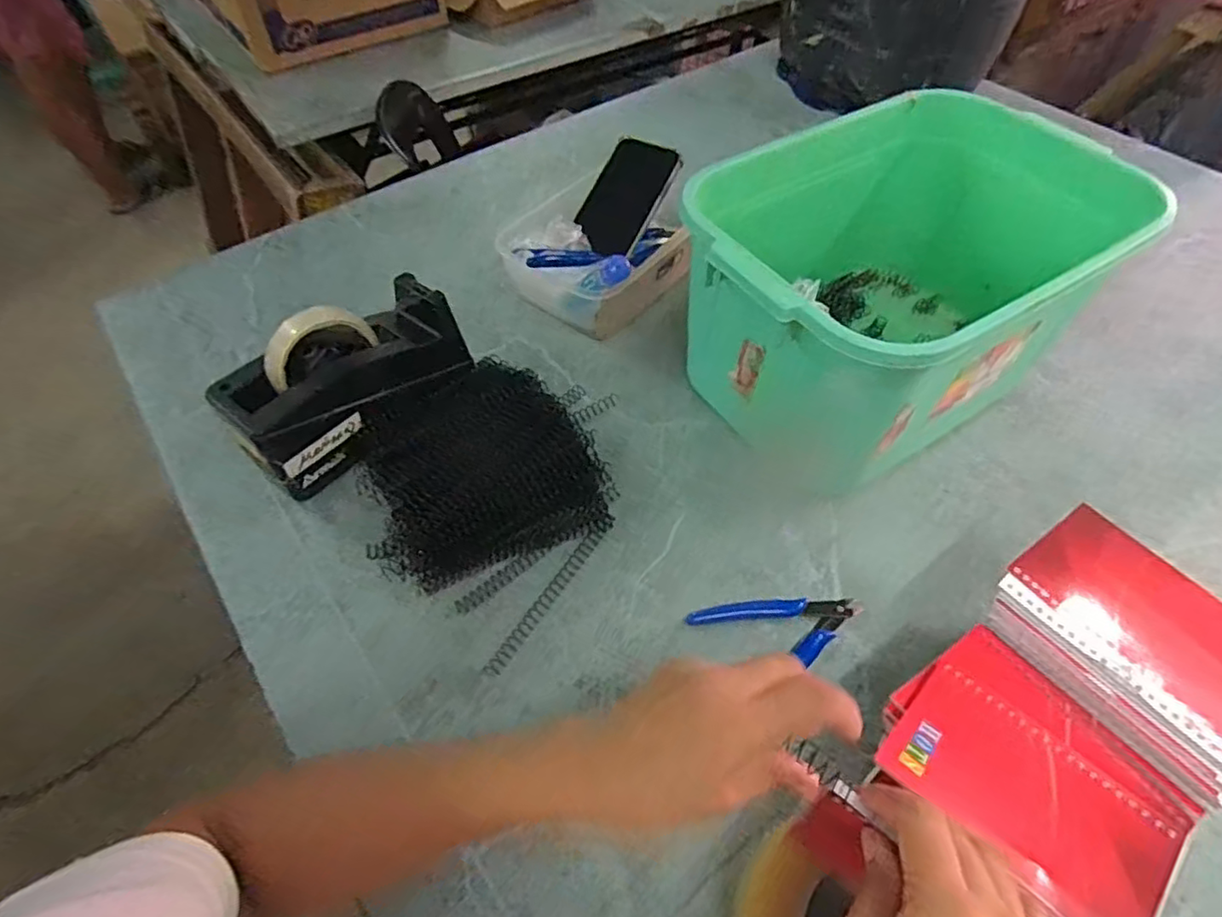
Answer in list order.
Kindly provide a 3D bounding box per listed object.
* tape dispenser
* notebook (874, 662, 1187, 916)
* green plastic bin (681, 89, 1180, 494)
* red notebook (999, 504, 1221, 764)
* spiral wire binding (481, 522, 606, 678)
[{"bbox_3d":[-0.224,-0.070,0.555,0.206,0.110,0.087,-39,62,-24],"label":"tape dispenser"},{"bbox_3d":[0.215,0.175,0.330,0.130,0.006,0.078,38,61,26],"label":"notebook"},{"bbox_3d":[0.239,-0.139,0.551,0.357,0.189,0.240,-28,58,-18],"label":"green plastic bin"},{"bbox_3d":[0.308,0.092,0.365,0.090,0.006,0.131,-32,59,-21],"label":"red notebook"},{"bbox_3d":[-0.047,0.103,0.482,0.014,0.010,0.138,28,59,20],"label":"spiral wire binding"}]

